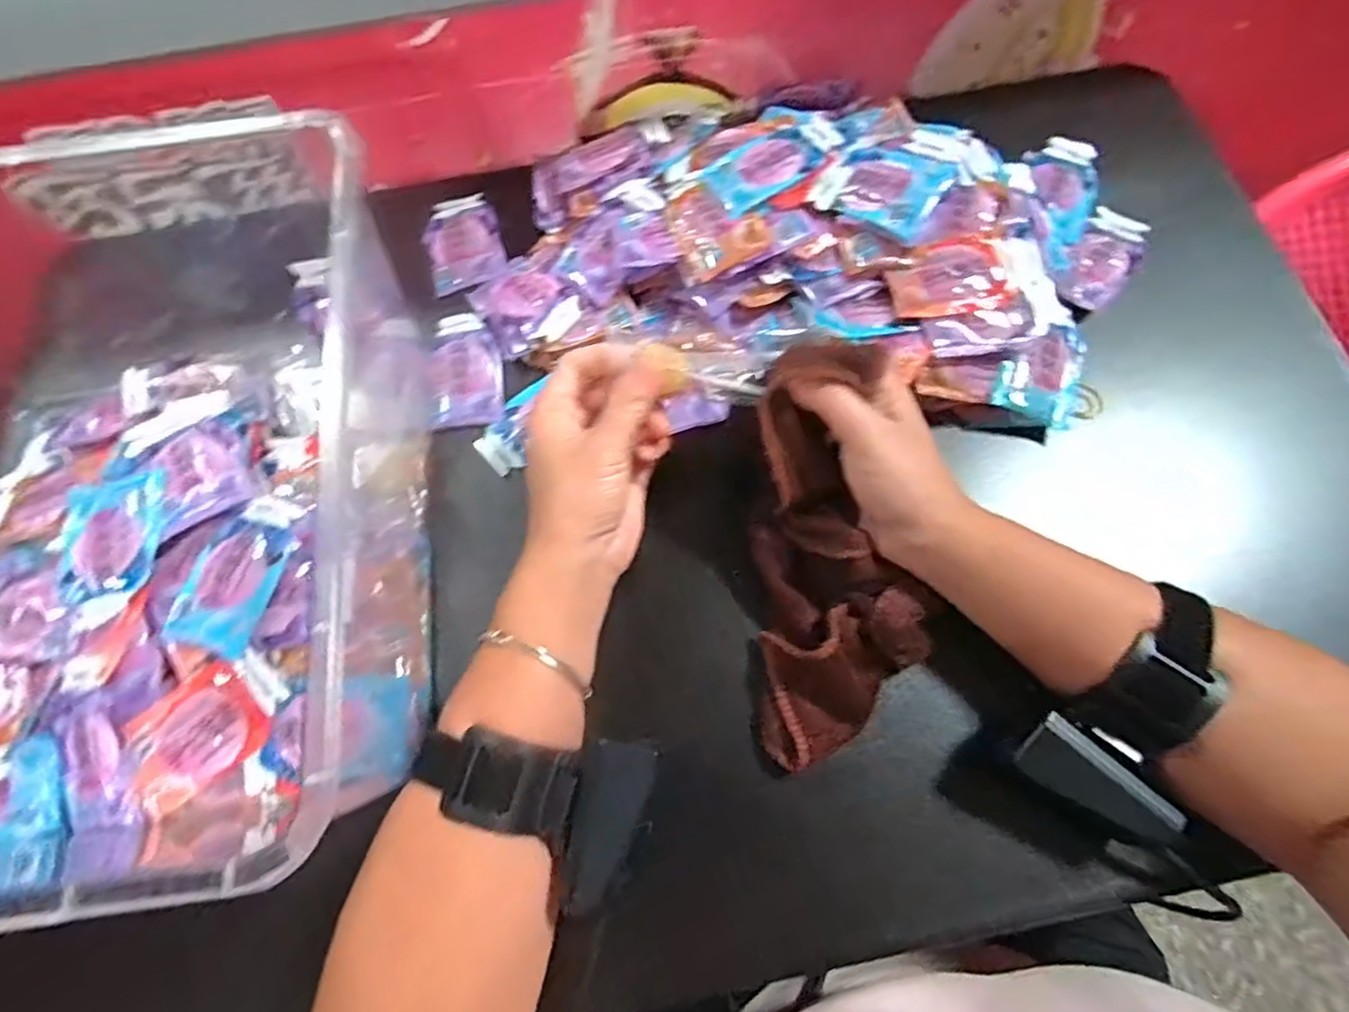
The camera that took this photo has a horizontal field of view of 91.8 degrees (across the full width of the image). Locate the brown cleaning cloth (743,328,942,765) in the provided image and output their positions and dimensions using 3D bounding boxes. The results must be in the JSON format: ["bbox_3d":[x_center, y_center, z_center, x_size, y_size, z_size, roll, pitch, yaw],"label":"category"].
[{"bbox_3d":[0.078,0.020,0.319,0.083,0.034,0.189,-6,95,-1],"label":"brown cleaning cloth"}]

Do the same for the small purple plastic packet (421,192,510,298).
[{"bbox_3d":[-0.142,-0.179,0.437,0.050,0.010,0.077,-18,71,-5],"label":"small purple plastic packet"}]

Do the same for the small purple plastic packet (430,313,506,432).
[{"bbox_3d":[-0.127,-0.085,0.401,0.041,0.010,0.081,-11,71,-3],"label":"small purple plastic packet"}]

